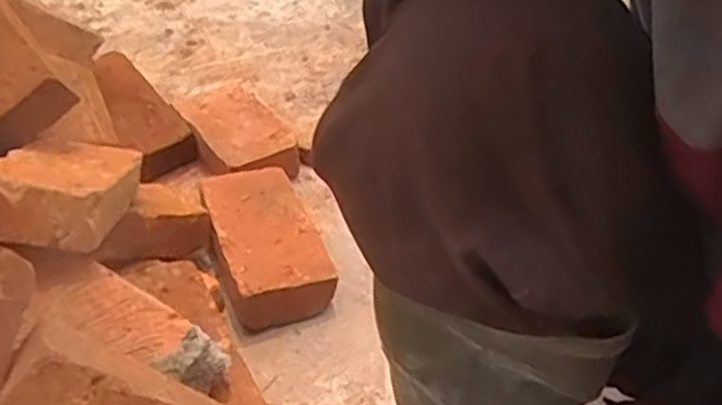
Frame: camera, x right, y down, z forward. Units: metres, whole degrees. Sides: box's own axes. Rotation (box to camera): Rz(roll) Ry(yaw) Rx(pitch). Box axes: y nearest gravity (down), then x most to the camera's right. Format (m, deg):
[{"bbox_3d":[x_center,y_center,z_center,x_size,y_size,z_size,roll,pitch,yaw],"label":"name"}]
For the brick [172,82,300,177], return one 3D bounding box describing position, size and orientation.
[{"bbox_3d":[-0.170,-0.085,1.014,0.108,0.066,0.218,-20,42,-23],"label":"brick"}]

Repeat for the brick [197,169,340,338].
[{"bbox_3d":[-0.109,0.037,0.830,0.106,0.051,0.220,-12,39,-15],"label":"brick"}]

